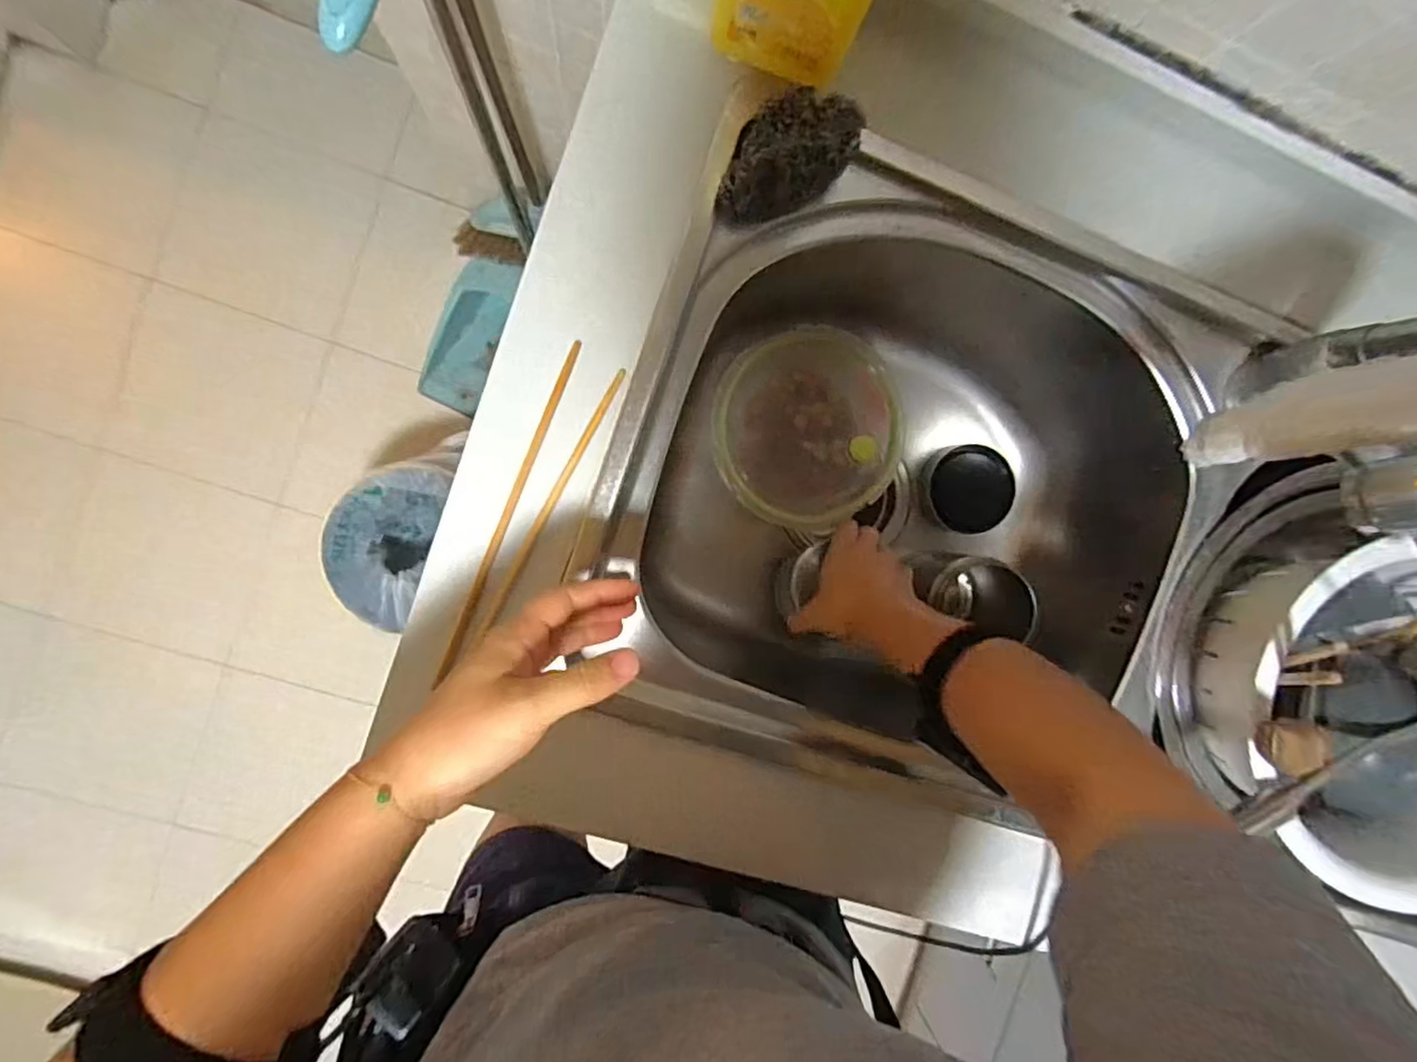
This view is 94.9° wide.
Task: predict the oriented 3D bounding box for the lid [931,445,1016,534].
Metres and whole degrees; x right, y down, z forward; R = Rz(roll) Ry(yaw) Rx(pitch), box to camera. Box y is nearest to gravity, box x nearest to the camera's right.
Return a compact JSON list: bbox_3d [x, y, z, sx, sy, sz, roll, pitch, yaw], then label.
[{"bbox_3d":[0.267,-0.041,0.655,0.082,0.018,0.085,-1,94,-8],"label":"lid"}]

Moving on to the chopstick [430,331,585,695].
[{"bbox_3d":[-0.127,-0.012,0.413,0.009,0.012,0.230,22,91,-9],"label":"chopstick"}]

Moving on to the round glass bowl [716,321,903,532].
[{"bbox_3d":[0.086,-0.095,0.608,0.161,0.085,0.164,-1,94,-8],"label":"round glass bowl"}]

